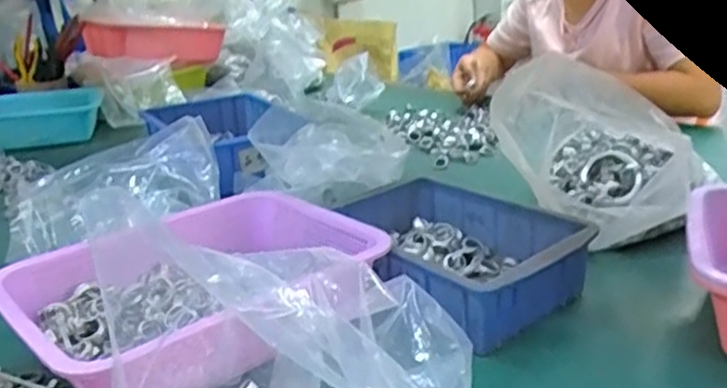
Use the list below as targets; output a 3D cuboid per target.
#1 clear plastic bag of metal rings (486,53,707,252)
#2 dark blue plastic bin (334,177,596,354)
[{"bbox_3d":[0.245,-0.051,0.757,0.183,0.175,0.282,3,22,15],"label":"clear plastic bag of metal rings"},{"bbox_3d":[0.088,0.056,0.701,0.189,0.067,0.251,-16,25,-30],"label":"dark blue plastic bin"}]

